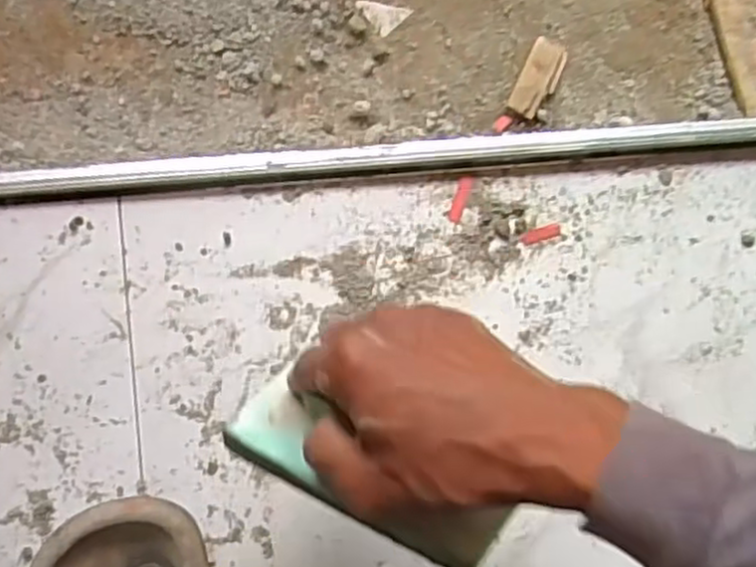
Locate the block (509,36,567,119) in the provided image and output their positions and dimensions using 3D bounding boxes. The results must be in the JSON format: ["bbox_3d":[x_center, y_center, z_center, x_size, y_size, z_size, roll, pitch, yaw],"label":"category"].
[{"bbox_3d":[0.140,-0.177,0.633,0.032,0.010,0.072,24,82,-5],"label":"block"}]

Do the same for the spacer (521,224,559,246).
[{"bbox_3d":[0.124,-0.037,0.552,0.031,0.004,0.010,-16,87,-9],"label":"spacer"}]

